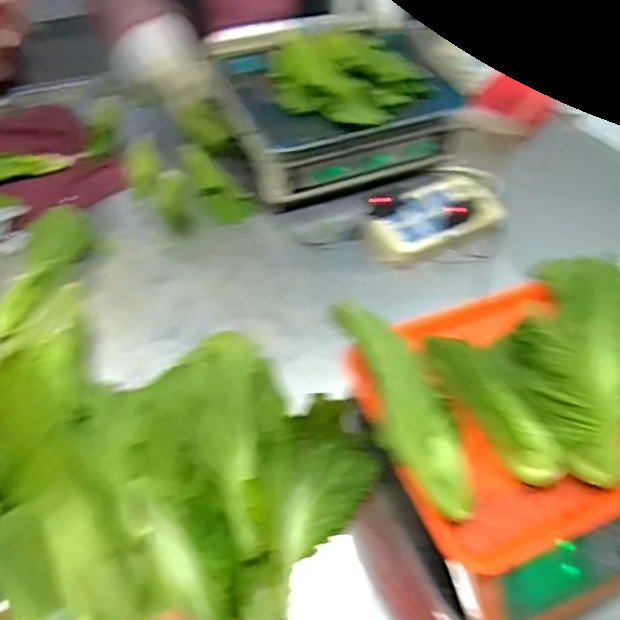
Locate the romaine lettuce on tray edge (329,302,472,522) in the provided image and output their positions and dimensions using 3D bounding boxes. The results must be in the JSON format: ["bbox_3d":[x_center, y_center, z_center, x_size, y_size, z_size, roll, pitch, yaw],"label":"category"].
[{"bbox_3d":[0.081,0.081,0.494,0.055,0.029,0.197,-20,72,-19],"label":"romaine lettuce on tray edge"}]

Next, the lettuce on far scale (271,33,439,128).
[{"bbox_3d":[0.063,-0.326,0.830,0.227,0.079,0.119,-3,54,-7],"label":"lettuce on far scale"}]

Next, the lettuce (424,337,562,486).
[{"bbox_3d":[0.160,0.083,0.522,0.036,0.040,0.161,-22,58,-20],"label":"lettuce"}]

